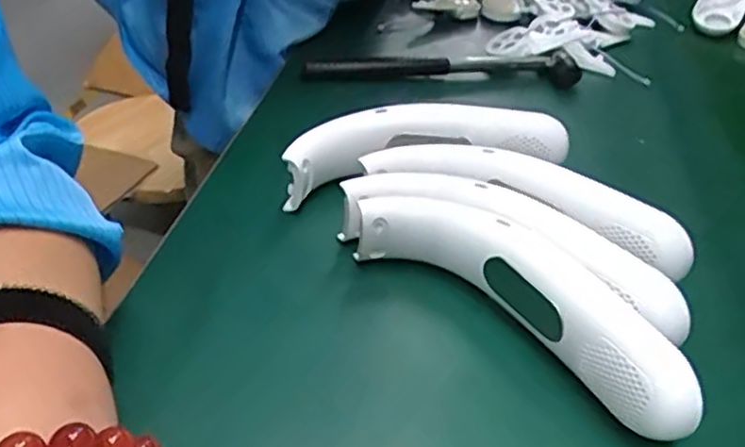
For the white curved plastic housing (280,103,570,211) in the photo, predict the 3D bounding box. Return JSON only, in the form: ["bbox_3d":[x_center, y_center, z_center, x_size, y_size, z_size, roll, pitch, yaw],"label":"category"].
[{"bbox_3d":[0.035,-0.047,0.477,0.191,0.052,0.063,-4,36,-11],"label":"white curved plastic housing"}]

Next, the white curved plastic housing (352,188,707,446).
[{"bbox_3d":[0.080,0.037,0.373,0.199,0.053,0.047,31,43,32],"label":"white curved plastic housing"}]

